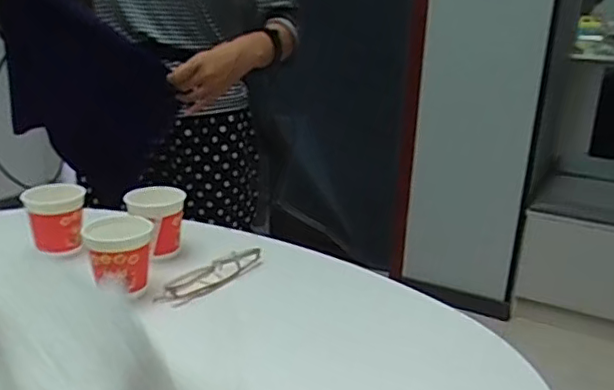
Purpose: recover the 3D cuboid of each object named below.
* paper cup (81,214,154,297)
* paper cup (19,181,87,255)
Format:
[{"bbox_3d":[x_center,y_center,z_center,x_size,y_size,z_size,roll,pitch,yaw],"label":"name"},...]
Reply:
[{"bbox_3d":[-0.194,0.062,0.615,0.064,0.076,0.066,0,19,-8],"label":"paper cup"},{"bbox_3d":[-0.300,0.027,0.702,0.066,0.067,0.064,-5,21,-22],"label":"paper cup"}]

